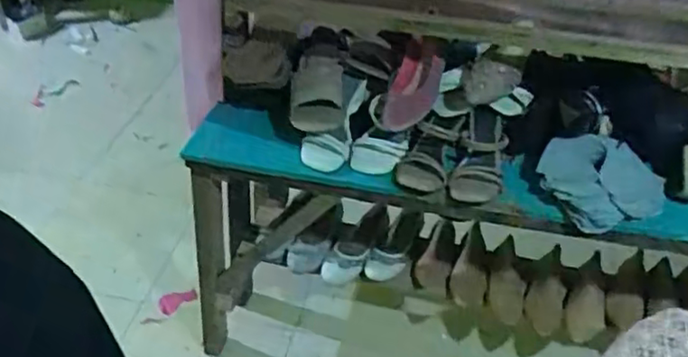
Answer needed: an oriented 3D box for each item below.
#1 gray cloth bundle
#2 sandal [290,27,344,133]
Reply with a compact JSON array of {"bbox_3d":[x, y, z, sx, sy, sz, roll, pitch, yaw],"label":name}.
[{"bbox_3d":[0.437,0.007,1.135,0.200,0.082,0.157,29,46,29],"label":"gray cloth bundle"},{"bbox_3d":[-0.050,-0.197,1.267,0.098,0.071,0.310,1,39,-2],"label":"sandal"}]

